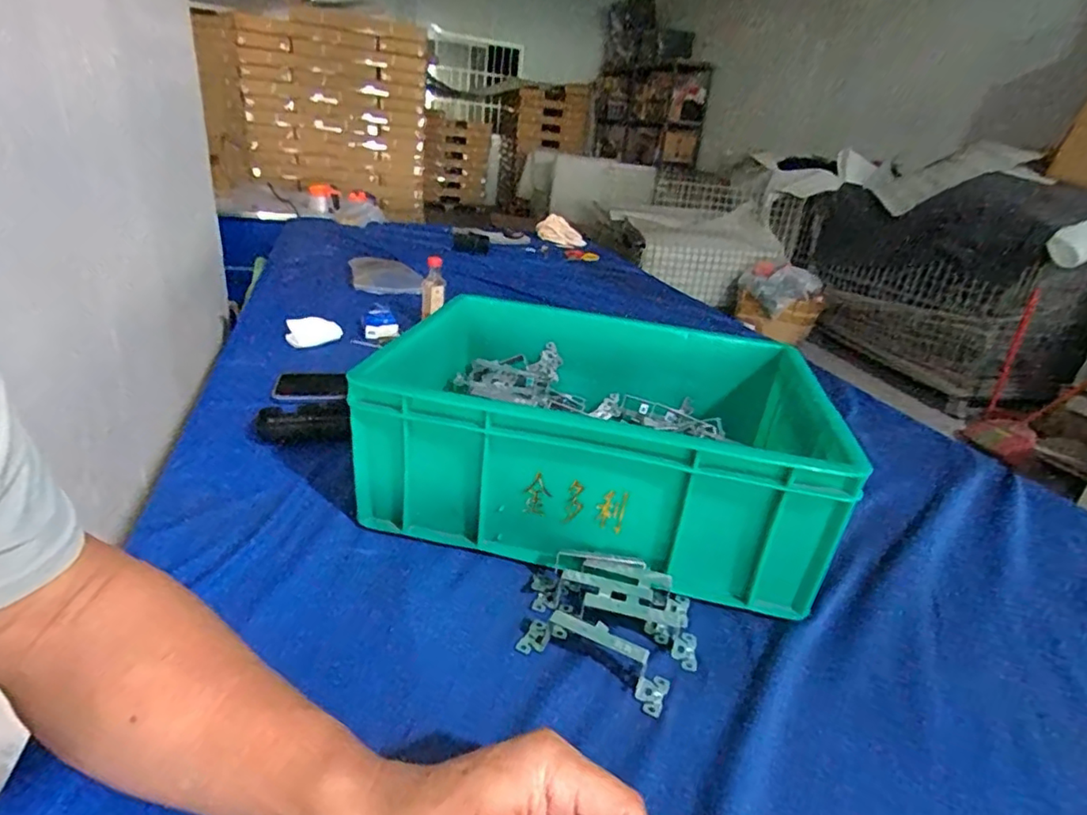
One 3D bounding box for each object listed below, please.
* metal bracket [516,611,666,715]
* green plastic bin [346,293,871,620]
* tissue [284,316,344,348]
[{"bbox_3d":[0.036,0.170,0.406,0.105,0.034,0.031,17,27,23],"label":"metal bracket"},{"bbox_3d":[0.059,0.026,0.582,0.385,0.154,0.289,10,25,10],"label":"green plastic bin"},{"bbox_3d":[-0.351,-0.118,0.881,0.079,0.033,0.034,-3,26,-18],"label":"tissue"}]

